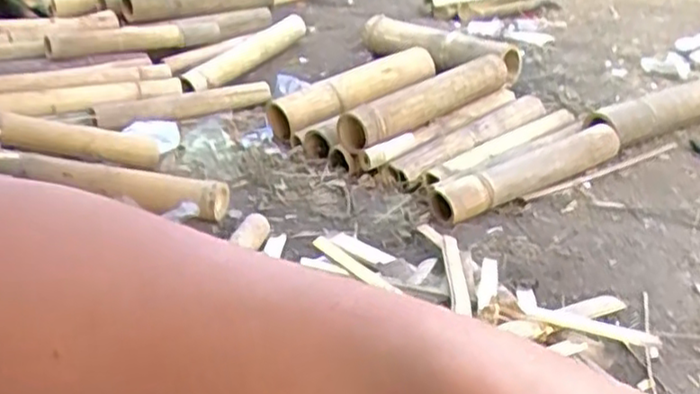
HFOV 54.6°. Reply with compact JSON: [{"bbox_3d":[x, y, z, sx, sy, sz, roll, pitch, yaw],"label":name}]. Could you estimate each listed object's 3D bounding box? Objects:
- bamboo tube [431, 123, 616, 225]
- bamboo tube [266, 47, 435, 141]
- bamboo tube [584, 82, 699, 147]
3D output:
[{"bbox_3d":[0.380,-0.064,1.411,0.496,0.068,0.087,-14,34,-32],"label":"bamboo tube"},{"bbox_3d":[0.022,-0.303,1.881,0.532,0.110,0.105,-23,36,-15],"label":"bamboo tube"},{"bbox_3d":[0.773,-0.211,1.667,0.499,0.111,0.112,-14,33,-29],"label":"bamboo tube"}]

